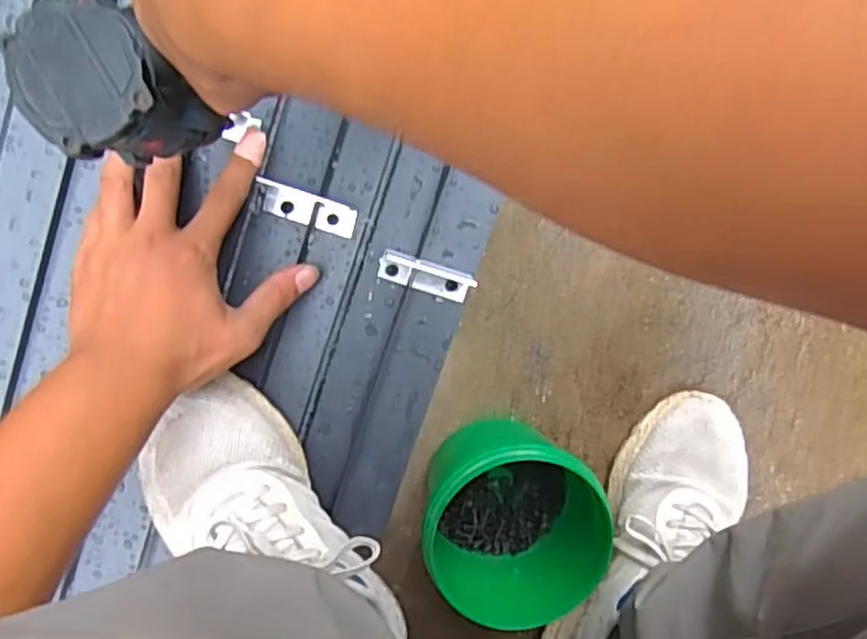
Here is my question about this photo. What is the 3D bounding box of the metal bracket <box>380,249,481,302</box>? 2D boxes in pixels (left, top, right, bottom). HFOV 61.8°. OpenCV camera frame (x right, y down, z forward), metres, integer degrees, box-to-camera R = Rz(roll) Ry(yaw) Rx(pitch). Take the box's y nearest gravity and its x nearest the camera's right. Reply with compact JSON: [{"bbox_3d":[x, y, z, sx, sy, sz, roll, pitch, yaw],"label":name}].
[{"bbox_3d":[-0.005,-0.030,0.510,0.067,0.013,0.022,15,99,-10],"label":"metal bracket"}]

